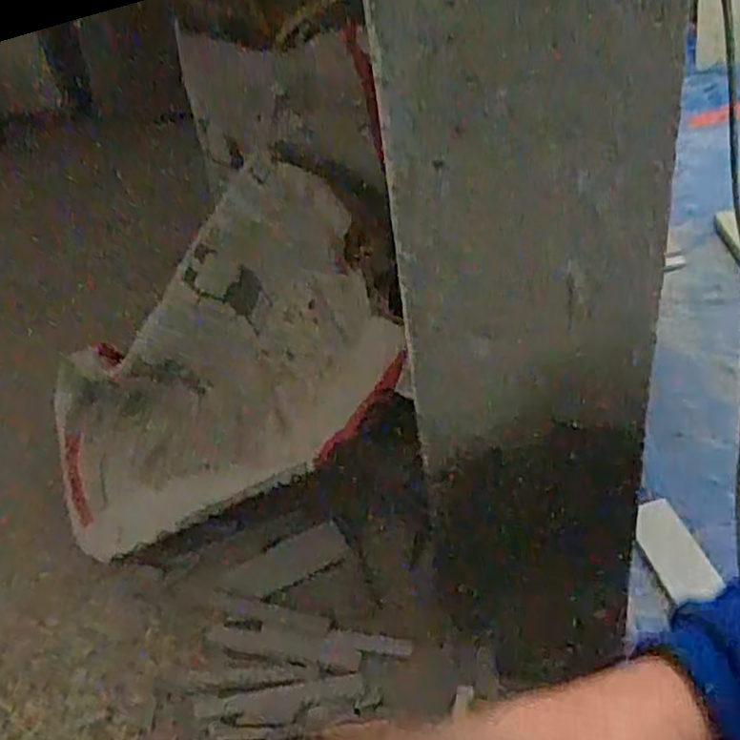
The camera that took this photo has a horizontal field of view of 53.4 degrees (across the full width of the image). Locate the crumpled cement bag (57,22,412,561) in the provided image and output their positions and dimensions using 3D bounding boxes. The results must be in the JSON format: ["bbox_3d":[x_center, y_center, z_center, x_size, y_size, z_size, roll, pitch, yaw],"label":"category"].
[{"bbox_3d":[-0.154,0.004,0.712,0.150,0.463,0.239,-12,69,-45],"label":"crumpled cement bag"}]

